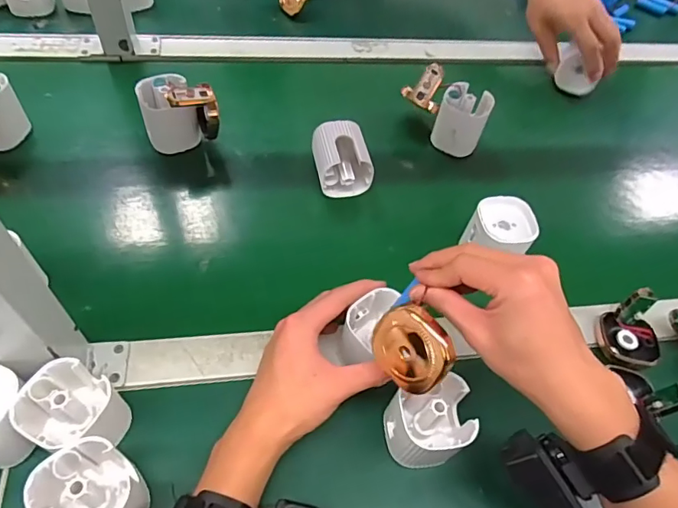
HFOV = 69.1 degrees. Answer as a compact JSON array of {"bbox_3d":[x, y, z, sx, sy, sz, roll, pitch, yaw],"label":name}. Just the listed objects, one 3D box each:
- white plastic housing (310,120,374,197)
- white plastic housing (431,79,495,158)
[{"bbox_3d":[0.003,-0.102,0.535,0.052,0.054,0.067,-11,57,-13],"label":"white plastic housing"},{"bbox_3d":[0.145,-0.158,0.583,0.055,0.063,0.057,3,55,-4],"label":"white plastic housing"}]

